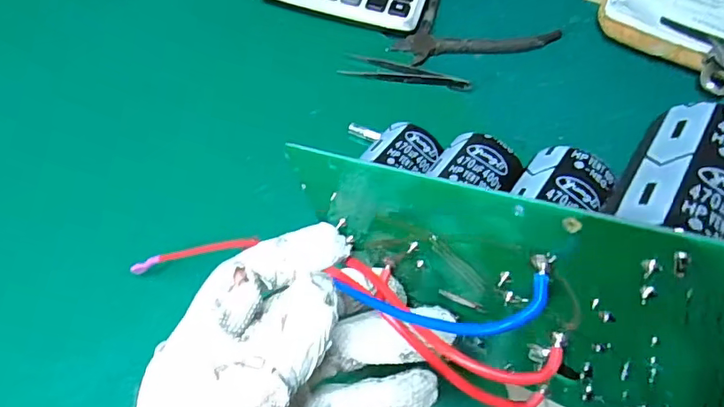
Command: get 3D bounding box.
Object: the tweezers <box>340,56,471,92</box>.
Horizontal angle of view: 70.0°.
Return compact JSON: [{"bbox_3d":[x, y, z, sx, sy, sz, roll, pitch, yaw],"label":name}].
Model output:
[{"bbox_3d":[0.038,-0.110,0.435,0.106,0.008,0.022,14,64,5],"label":"tweezers"}]

